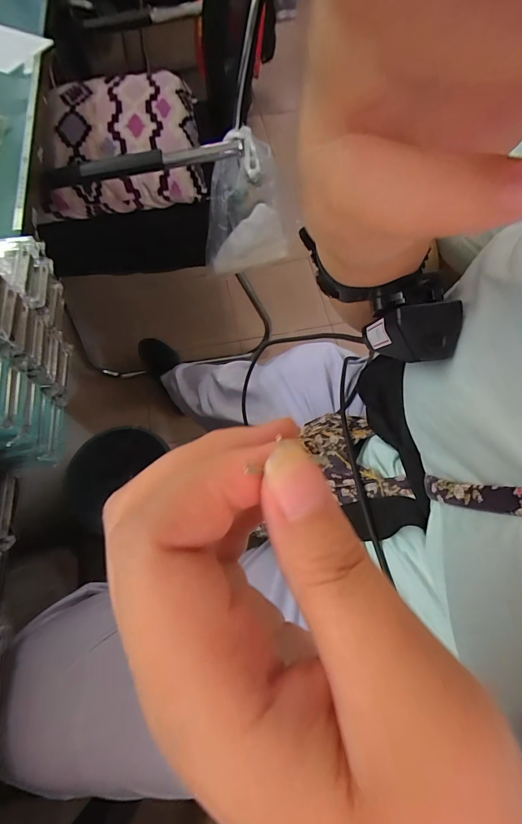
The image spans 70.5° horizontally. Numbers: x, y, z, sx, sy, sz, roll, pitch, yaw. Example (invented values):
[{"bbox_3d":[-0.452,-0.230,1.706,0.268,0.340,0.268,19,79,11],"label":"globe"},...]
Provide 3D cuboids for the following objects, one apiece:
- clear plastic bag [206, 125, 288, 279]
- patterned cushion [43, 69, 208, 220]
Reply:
[{"bbox_3d":[-0.030,-0.354,0.677,0.164,0.251,0.061,-3,66,0],"label":"clear plastic bag"},{"bbox_3d":[-0.244,-0.467,0.651,0.259,0.106,0.237,-8,66,-3],"label":"patterned cushion"}]

